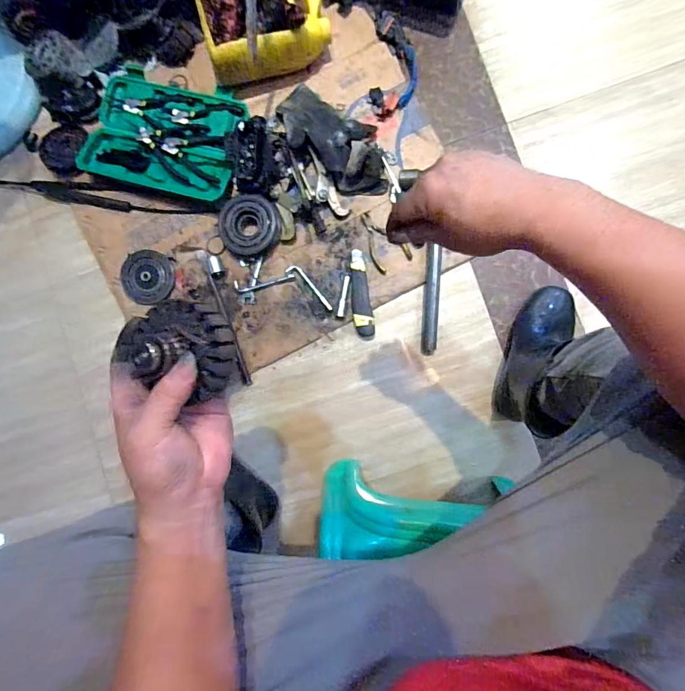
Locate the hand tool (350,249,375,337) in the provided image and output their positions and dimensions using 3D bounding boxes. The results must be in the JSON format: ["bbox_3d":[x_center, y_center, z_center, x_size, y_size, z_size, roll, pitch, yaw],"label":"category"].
[{"bbox_3d":[0.033,-0.097,0.749,0.035,0.016,0.160,-8,88,3],"label":"hand tool"}]

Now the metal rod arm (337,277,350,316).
[{"bbox_3d":[0.002,-0.091,0.753,0.012,0.008,0.077,10,89,3],"label":"metal rod arm"}]

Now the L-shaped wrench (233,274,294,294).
[{"bbox_3d":[-0.148,-0.121,0.769,0.116,0.004,0.024,-11,87,3],"label":"L-shaped wrench"}]

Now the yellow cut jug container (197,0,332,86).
[{"bbox_3d":[-0.139,-0.583,0.738,0.222,0.095,0.189,-13,87,3],"label":"yellow cut jug container"}]

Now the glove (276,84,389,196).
[{"bbox_3d":[-0.015,-0.381,0.738,0.256,0.066,0.132,42,91,4],"label":"glove"}]

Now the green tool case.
[{"bbox_3d":[-0.344,-0.407,0.771,0.298,0.033,0.212,17,89,4],"label":"green tool case"}]

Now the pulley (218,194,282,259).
[{"bbox_3d":[-0.172,-0.220,0.744,0.109,0.050,0.104,0,88,3],"label":"pulley"}]

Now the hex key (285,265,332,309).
[{"bbox_3d":[-0.058,-0.110,0.757,0.115,0.006,0.021,42,91,4],"label":"hex key"}]

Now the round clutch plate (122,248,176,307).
[{"bbox_3d":[-0.378,-0.132,0.785,0.105,0.008,0.101,0,88,3],"label":"round clutch plate"}]

